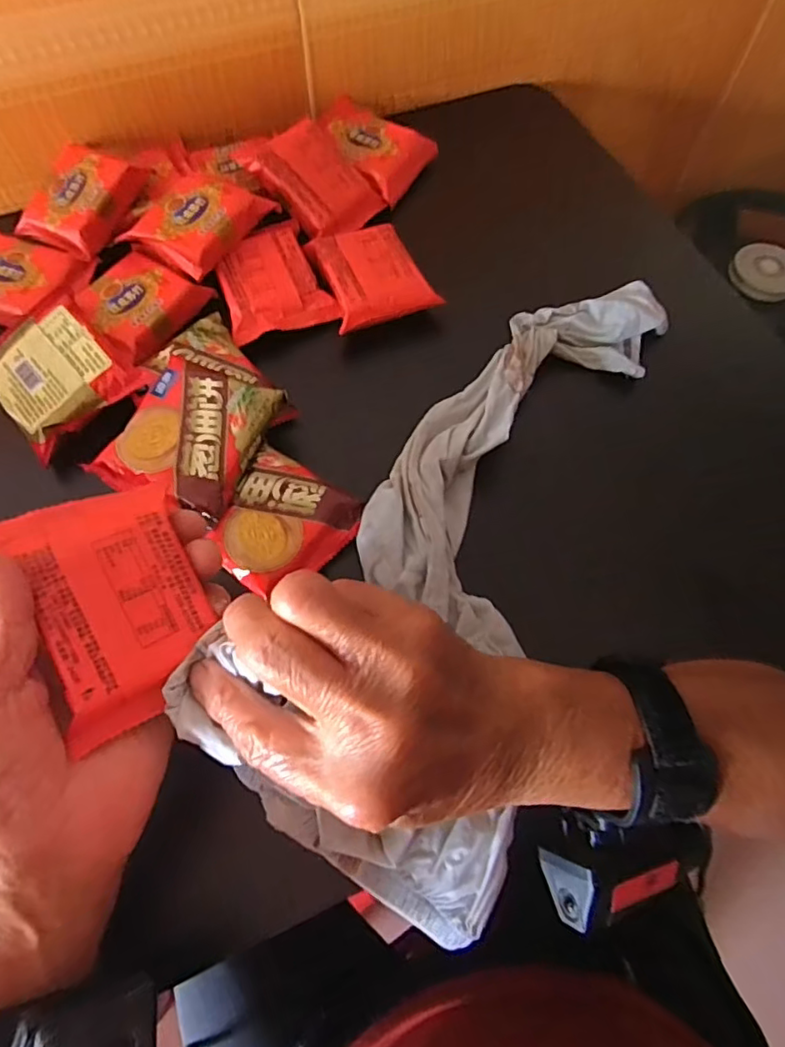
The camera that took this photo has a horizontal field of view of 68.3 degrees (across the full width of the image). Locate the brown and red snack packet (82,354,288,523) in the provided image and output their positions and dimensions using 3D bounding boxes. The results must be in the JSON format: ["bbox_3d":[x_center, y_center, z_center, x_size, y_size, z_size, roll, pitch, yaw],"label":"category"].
[{"bbox_3d":[-0.108,-0.047,0.314,0.071,0.017,0.081,22,67,8],"label":"brown and red snack packet"}]

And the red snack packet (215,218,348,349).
[{"bbox_3d":[-0.081,-0.163,0.381,0.066,0.020,0.080,-20,68,-10],"label":"red snack packet"}]

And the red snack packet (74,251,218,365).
[{"bbox_3d":[-0.163,-0.140,0.370,0.061,0.017,0.070,28,68,11],"label":"red snack packet"}]

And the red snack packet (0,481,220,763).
[{"bbox_3d":[-0.108,0.032,0.225,0.061,0.019,0.087,-18,88,-27],"label":"red snack packet"}]

